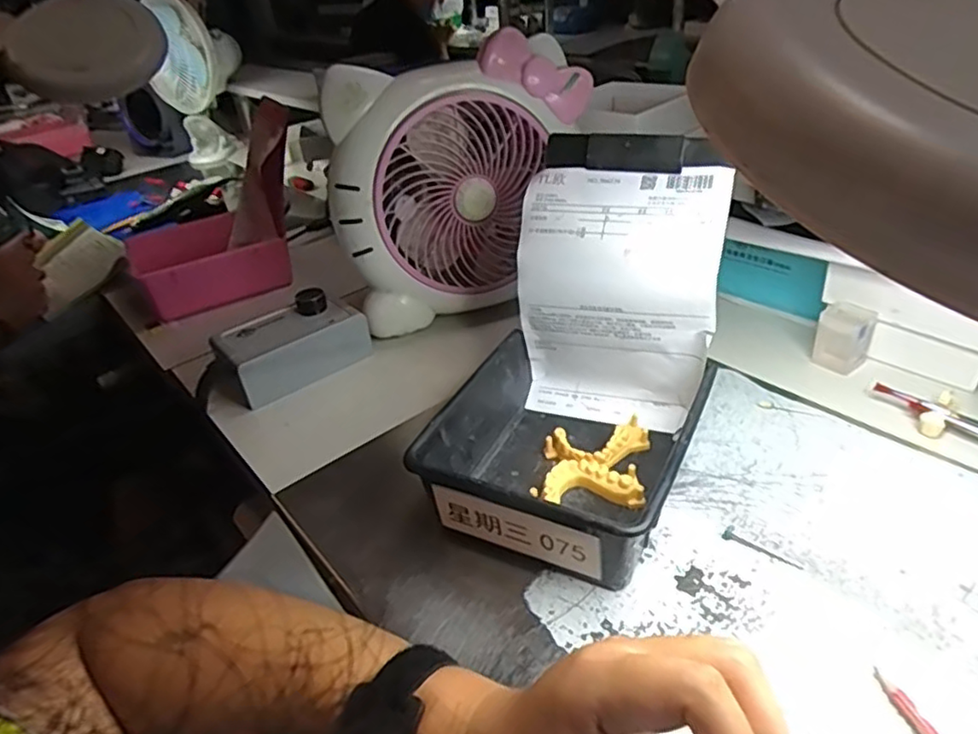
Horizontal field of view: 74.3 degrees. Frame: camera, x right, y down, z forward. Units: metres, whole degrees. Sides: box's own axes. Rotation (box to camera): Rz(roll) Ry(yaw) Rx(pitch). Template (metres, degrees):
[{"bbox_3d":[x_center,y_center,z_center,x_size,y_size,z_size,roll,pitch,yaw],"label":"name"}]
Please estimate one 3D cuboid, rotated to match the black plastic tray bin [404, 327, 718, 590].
[{"bbox_3d":[0.053,0.059,0.454,0.156,0.068,0.165,12,38,26],"label":"black plastic tray bin"}]

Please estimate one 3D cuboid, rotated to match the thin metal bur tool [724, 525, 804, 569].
[{"bbox_3d":[0.172,0.114,0.405,0.048,0.004,0.010,21,43,35],"label":"thin metal bur tool"}]

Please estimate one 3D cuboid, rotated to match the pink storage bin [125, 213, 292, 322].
[{"bbox_3d":[-0.347,-0.121,0.805,0.164,0.078,0.130,-28,39,-29],"label":"pink storage bin"}]

